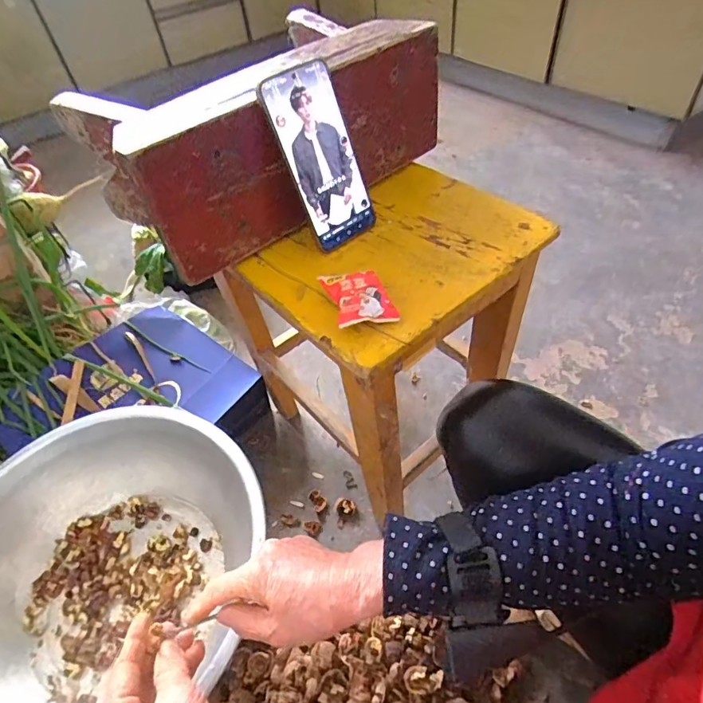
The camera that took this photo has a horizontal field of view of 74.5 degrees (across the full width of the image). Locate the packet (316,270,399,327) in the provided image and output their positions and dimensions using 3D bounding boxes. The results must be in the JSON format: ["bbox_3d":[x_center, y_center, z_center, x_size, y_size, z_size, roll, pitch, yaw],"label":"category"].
[{"bbox_3d":[0.007,-0.047,0.422,0.052,0.025,0.064,-17,50,-8],"label":"packet"}]

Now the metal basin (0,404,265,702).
[{"bbox_3d":[-0.287,0.241,0.520,0.308,0.117,0.368,29,58,27],"label":"metal basin"}]

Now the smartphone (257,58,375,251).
[{"bbox_3d":[-0.027,-0.184,0.448,0.077,0.160,0.007,-34,34,-19],"label":"smartphone"}]

